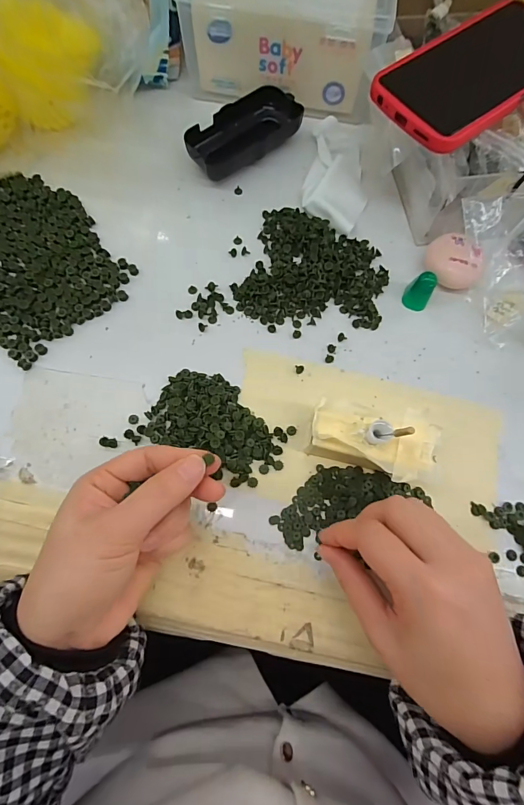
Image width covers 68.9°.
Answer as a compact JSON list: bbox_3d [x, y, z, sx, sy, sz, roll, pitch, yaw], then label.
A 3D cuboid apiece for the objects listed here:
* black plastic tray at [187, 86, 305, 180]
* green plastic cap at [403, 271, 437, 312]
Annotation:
[{"bbox_3d":[-0.017,-0.243,0.351,0.107,0.027,0.055,-38,78,-12],"label":"black plastic tray"},{"bbox_3d":[0.127,-0.089,0.305,0.019,0.027,0.017,21,73,5],"label":"green plastic cap"}]

